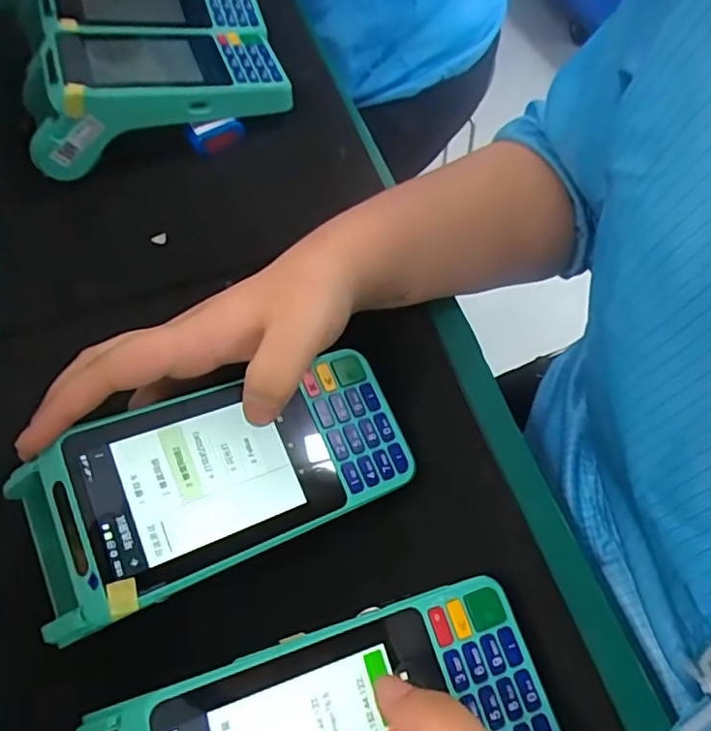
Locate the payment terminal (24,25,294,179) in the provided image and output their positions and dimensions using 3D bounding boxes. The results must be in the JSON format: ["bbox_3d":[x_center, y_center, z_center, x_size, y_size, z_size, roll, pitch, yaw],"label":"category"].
[{"bbox_3d":[-0.136,-0.192,0.385,0.173,0.046,0.083,-20,64,-8],"label":"payment terminal"}]

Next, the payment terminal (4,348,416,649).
[{"bbox_3d":[-0.057,0.051,0.260,0.159,0.041,0.073,-17,74,-25],"label":"payment terminal"}]

